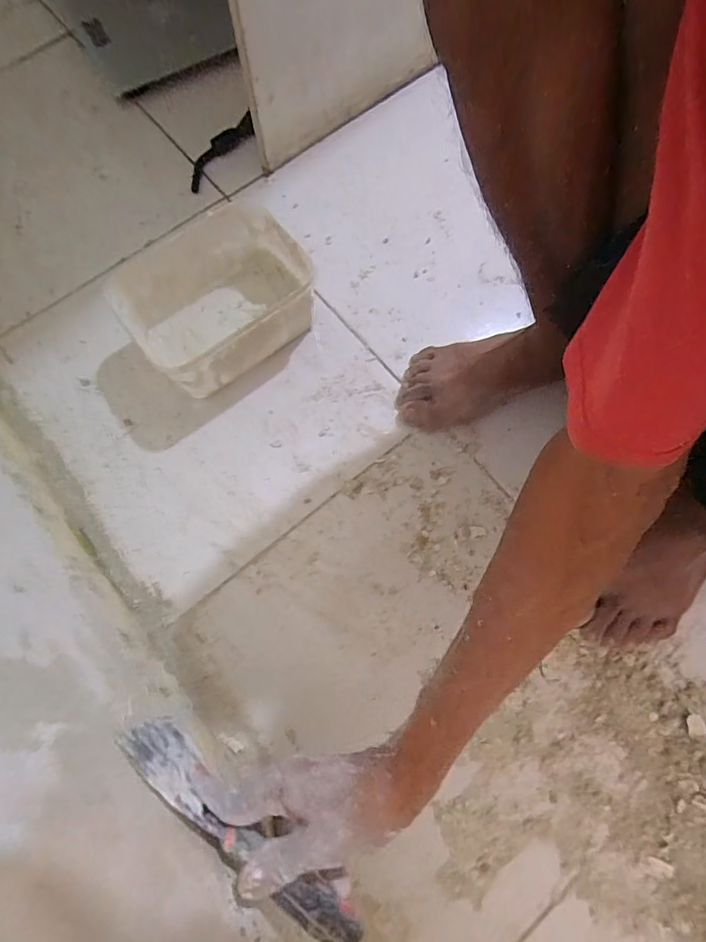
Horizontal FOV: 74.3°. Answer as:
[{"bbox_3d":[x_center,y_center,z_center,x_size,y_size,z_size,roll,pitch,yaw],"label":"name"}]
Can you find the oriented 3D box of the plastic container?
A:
[{"bbox_3d":[-0.143,-0.183,0.516,0.190,0.085,0.141,-36,77,-10],"label":"plastic container"}]

